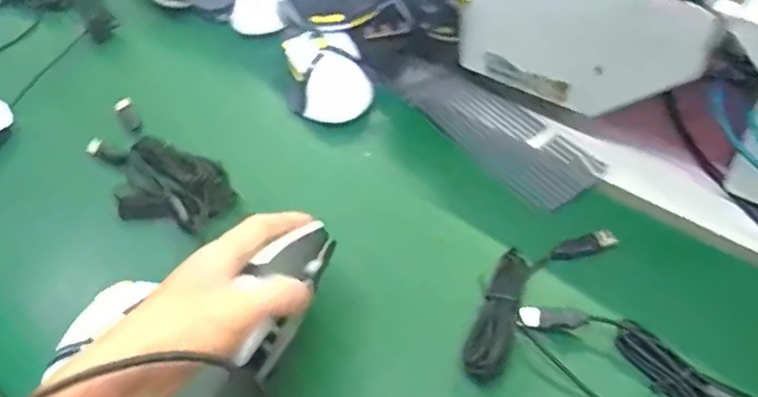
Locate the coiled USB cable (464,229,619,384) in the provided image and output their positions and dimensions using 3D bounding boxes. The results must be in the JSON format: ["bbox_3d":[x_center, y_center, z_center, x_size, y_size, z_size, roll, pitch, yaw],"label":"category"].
[{"bbox_3d":[0.105,0.062,0.482,0.049,0.022,0.155,34,61,28],"label":"coiled USB cable"}]

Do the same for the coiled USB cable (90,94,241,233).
[{"bbox_3d":[-0.198,-0.025,0.587,0.187,0.018,0.084,32,60,27],"label":"coiled USB cable"}]

